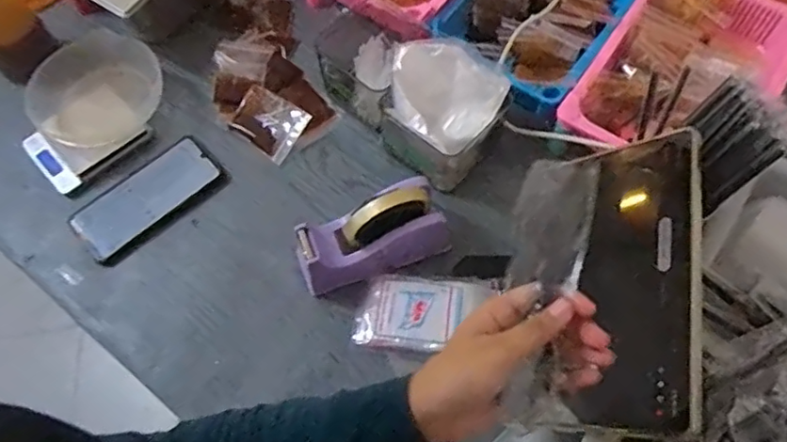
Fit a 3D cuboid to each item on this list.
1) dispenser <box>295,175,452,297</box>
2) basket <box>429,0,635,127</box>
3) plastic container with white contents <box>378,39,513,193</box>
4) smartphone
[{"bbox_3d":[-0.020,0.015,0.606,0.160,0.115,0.047,-21,65,-9],"label":"dispenser"},{"bbox_3d":[0.189,-0.274,0.752,0.188,0.072,0.297,32,68,16],"label":"basket"},{"bbox_3d":[0.054,-0.124,0.659,0.117,0.097,0.120,33,69,17],"label":"plastic container with white contents"},{"bbox_3d":[-0.289,-0.030,0.689,0.174,0.013,0.079,-42,69,-18],"label":"smartphone"}]

